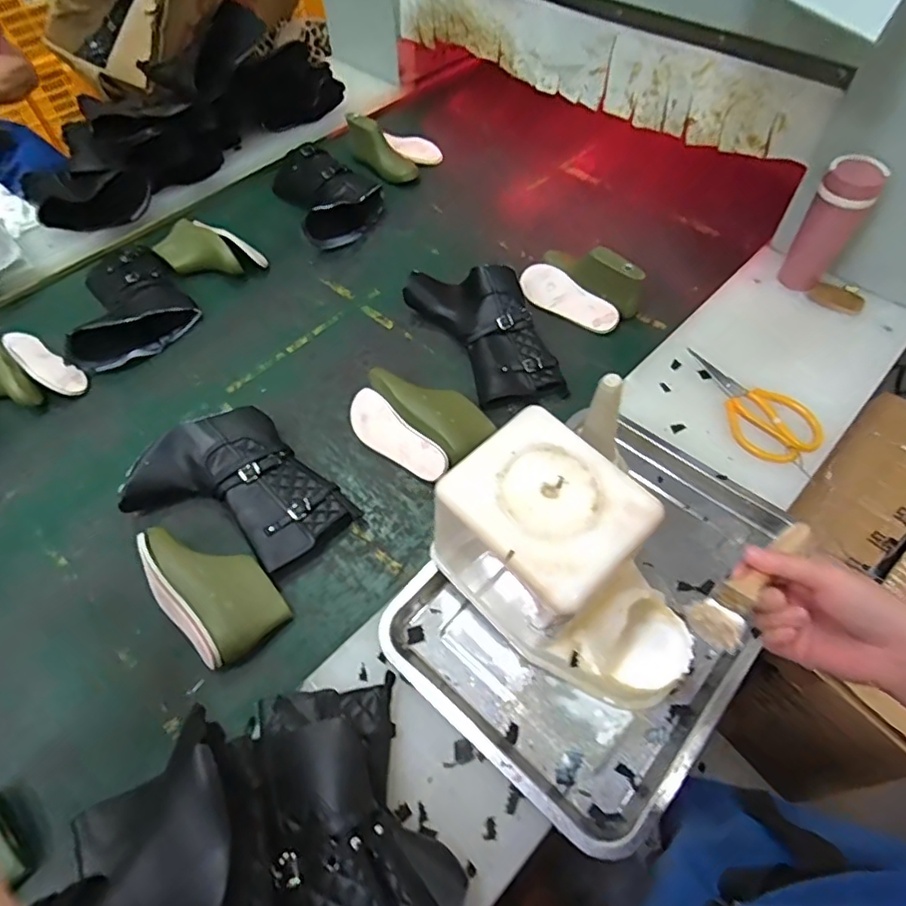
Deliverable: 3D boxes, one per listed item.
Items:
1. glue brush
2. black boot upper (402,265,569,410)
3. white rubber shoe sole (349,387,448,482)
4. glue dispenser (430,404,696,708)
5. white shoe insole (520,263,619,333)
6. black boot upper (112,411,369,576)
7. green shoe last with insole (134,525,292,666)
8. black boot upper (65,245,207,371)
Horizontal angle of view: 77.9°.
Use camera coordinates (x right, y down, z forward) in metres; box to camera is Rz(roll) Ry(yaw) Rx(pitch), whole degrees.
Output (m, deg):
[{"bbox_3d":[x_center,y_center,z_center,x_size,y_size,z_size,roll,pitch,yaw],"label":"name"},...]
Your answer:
[{"bbox_3d":[0.208,0.083,0.384,0.138,0.015,0.032,-31,58,-31],"label":"glue brush"},{"bbox_3d":[0.054,-0.179,0.813,0.148,0.064,0.265,-27,58,-13],"label":"black boot upper"},{"bbox_3d":[-0.079,-0.022,0.736,0.170,0.017,0.062,42,105,22],"label":"white rubber shoe sole"},{"bbox_3d":[0.107,0.106,0.501,0.135,0.180,0.231,-39,62,-20],"label":"glue dispenser"},{"bbox_3d":[0.177,-0.239,0.874,0.174,0.010,0.063,42,98,20],"label":"white shoe insole"},{"bbox_3d":[-0.263,0.053,0.682,0.224,0.066,0.188,38,67,25],"label":"black boot upper"},{"bbox_3d":[-0.271,0.148,0.623,0.171,0.061,0.101,38,67,25],"label":"green shoe last with insole"},{"bbox_3d":[-0.531,-0.244,0.893,0.188,0.066,0.222,-33,60,-16],"label":"black boot upper"}]

